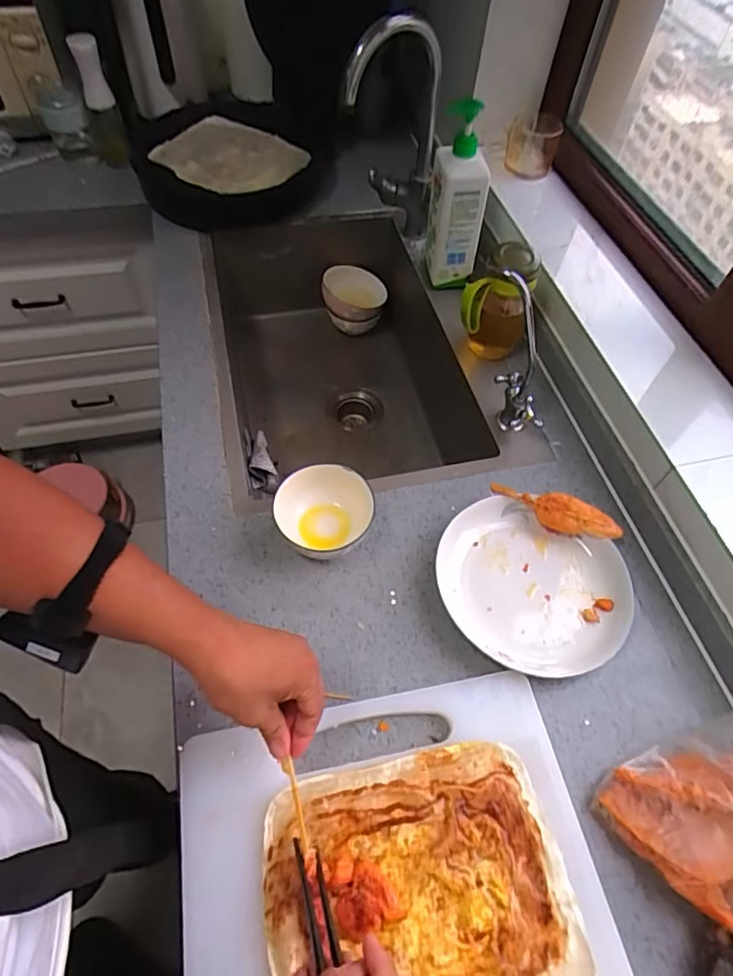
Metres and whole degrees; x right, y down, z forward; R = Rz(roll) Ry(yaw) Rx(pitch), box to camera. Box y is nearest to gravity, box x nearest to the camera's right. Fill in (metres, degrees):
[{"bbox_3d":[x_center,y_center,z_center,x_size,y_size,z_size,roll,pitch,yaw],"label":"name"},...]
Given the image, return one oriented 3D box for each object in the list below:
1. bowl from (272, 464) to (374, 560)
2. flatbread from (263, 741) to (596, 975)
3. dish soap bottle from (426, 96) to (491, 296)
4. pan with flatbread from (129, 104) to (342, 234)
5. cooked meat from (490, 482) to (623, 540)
[{"bbox_3d":[-0.051,0.028,0.654,0.106,0.066,0.102,1,56,-1],"label":"bowl"},{"bbox_3d":[0.045,0.343,0.465,0.251,0.020,0.202,-9,57,-8],"label":"flatbread"},{"bbox_3d":[0.139,-0.437,0.833,0.083,0.247,0.095,9,56,4],"label":"dish soap bottle"},{"bbox_3d":[-0.262,-0.639,1.056,0.370,0.100,0.356,-7,57,-7],"label":"pan with flatbread"},{"bbox_3d":[0.228,0.033,0.671,0.153,0.041,0.039,16,57,8],"label":"cooked meat"}]

